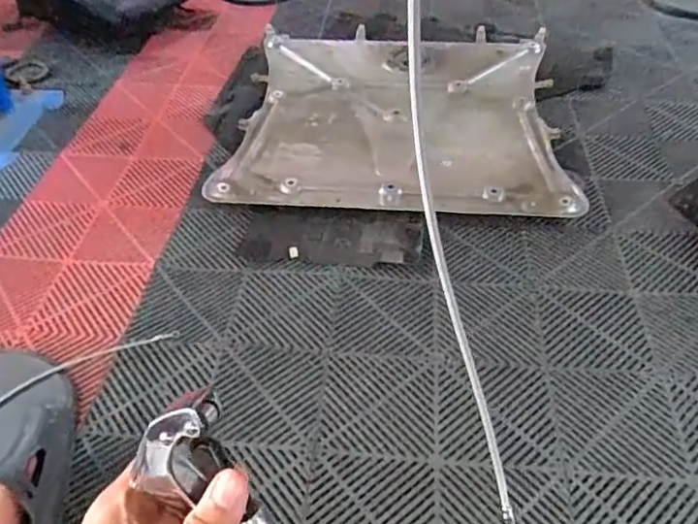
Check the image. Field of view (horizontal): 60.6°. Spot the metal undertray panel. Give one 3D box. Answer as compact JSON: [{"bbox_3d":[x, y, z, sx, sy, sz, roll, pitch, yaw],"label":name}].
[{"bbox_3d":[0.124,-0.386,1.585,0.816,0.082,0.737,3,46,5],"label":"metal undertray panel"}]

